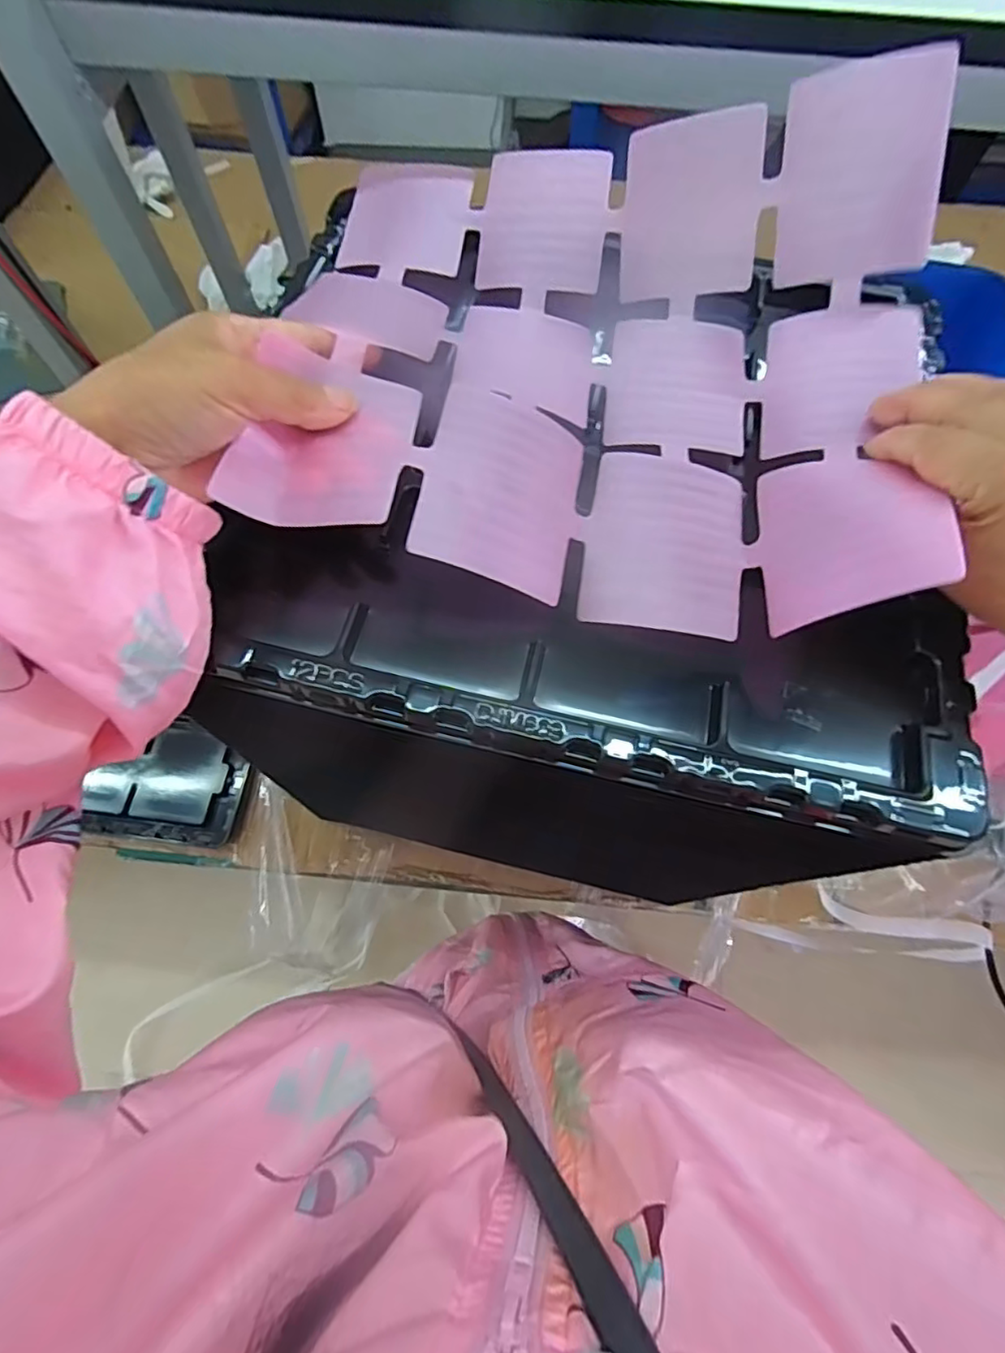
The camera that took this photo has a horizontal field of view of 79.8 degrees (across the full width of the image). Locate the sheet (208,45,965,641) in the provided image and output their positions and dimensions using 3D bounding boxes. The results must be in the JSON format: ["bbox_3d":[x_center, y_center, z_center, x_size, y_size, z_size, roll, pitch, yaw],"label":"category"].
[{"bbox_3d":[0.052,-0.178,0.298,0.303,0.069,0.300,9,67,3],"label":"sheet"}]

